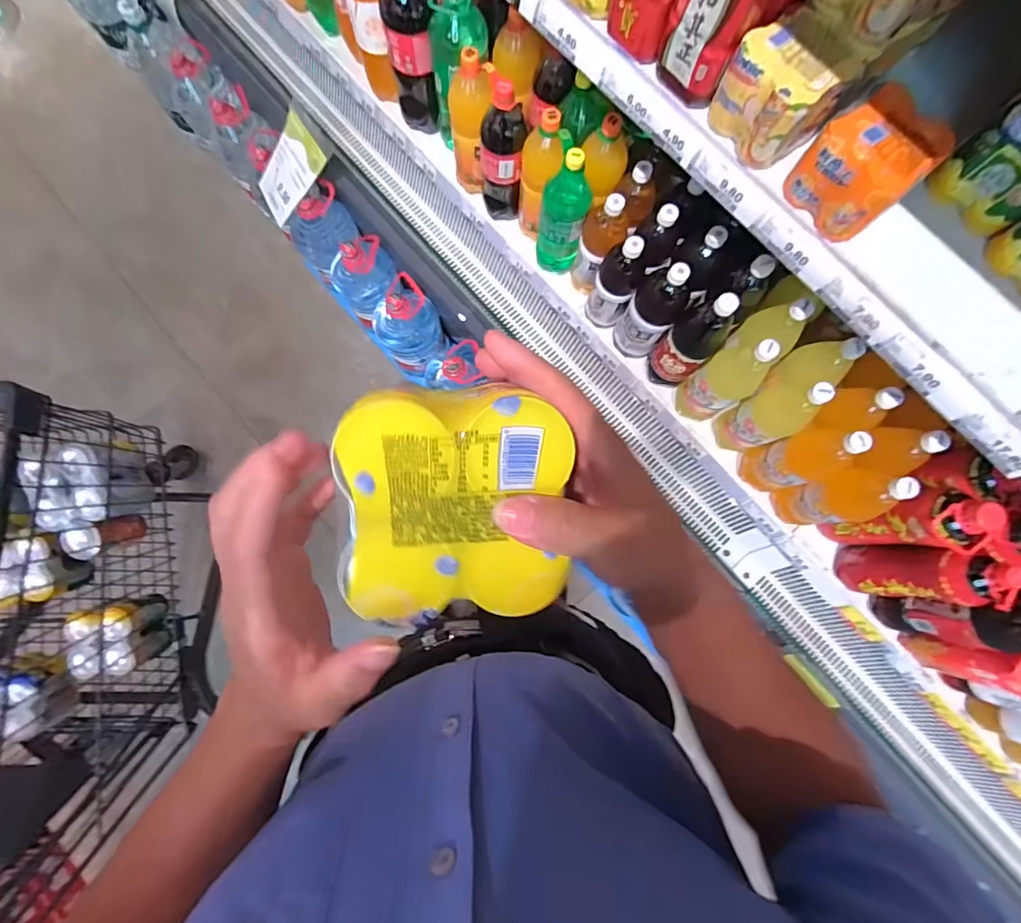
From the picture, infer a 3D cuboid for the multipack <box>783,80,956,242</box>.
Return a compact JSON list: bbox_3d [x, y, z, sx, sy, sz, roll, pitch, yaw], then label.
[{"bbox_3d":[0.401,-0.334,0.559,0.091,0.094,0.108,-34,83,-6],"label":"multipack"}]

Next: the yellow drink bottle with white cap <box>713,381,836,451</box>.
[{"bbox_3d":[0.441,-0.082,0.829,0.085,0.267,0.076,-28,83,-5],"label":"yellow drink bottle with white cap"}]

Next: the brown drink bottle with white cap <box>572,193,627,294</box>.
[{"bbox_3d":[0.158,-0.388,0.908,0.082,0.230,0.065,38,82,5],"label":"brown drink bottle with white cap"}]

